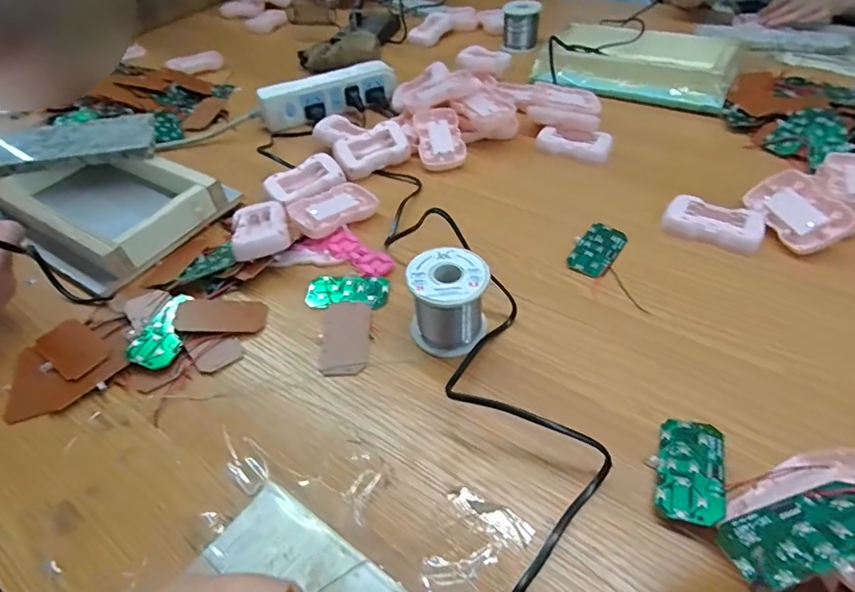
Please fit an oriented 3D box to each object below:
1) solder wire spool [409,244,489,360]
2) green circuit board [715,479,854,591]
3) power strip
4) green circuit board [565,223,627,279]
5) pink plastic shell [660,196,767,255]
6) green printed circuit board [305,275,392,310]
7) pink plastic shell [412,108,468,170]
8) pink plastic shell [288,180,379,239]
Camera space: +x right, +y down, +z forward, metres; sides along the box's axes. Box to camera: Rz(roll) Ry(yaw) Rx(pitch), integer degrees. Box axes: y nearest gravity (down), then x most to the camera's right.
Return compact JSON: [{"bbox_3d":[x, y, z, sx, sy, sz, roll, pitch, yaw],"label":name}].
[{"bbox_3d":[0.016,0.004,0.397,0.060,0.061,0.058,-3,46,3],"label":"solder wire spool"},{"bbox_3d":[0.176,0.110,0.232,0.073,0.004,0.036,-22,23,0],"label":"green circuit board"},{"bbox_3d":[-0.133,-0.279,0.685,0.187,0.050,0.034,-23,49,-16],"label":"power strip"},{"bbox_3d":[0.163,-0.044,0.477,0.037,0.005,0.078,26,54,27],"label":"green circuit board"},{"bbox_3d":[0.275,-0.070,0.482,0.085,0.015,0.056,22,52,24],"label":"pink plastic shell"},{"bbox_3d":[-0.072,-0.005,0.454,0.076,0.004,0.039,-2,46,4],"label":"green printed circuit board"},{"bbox_3d":[0.015,-0.190,0.608,0.054,0.014,0.093,-10,63,-3],"label":"pink plastic shell"},{"bbox_3d":[-0.097,-0.093,0.524,0.084,0.021,0.051,-36,53,-26],"label":"pink plastic shell"}]

